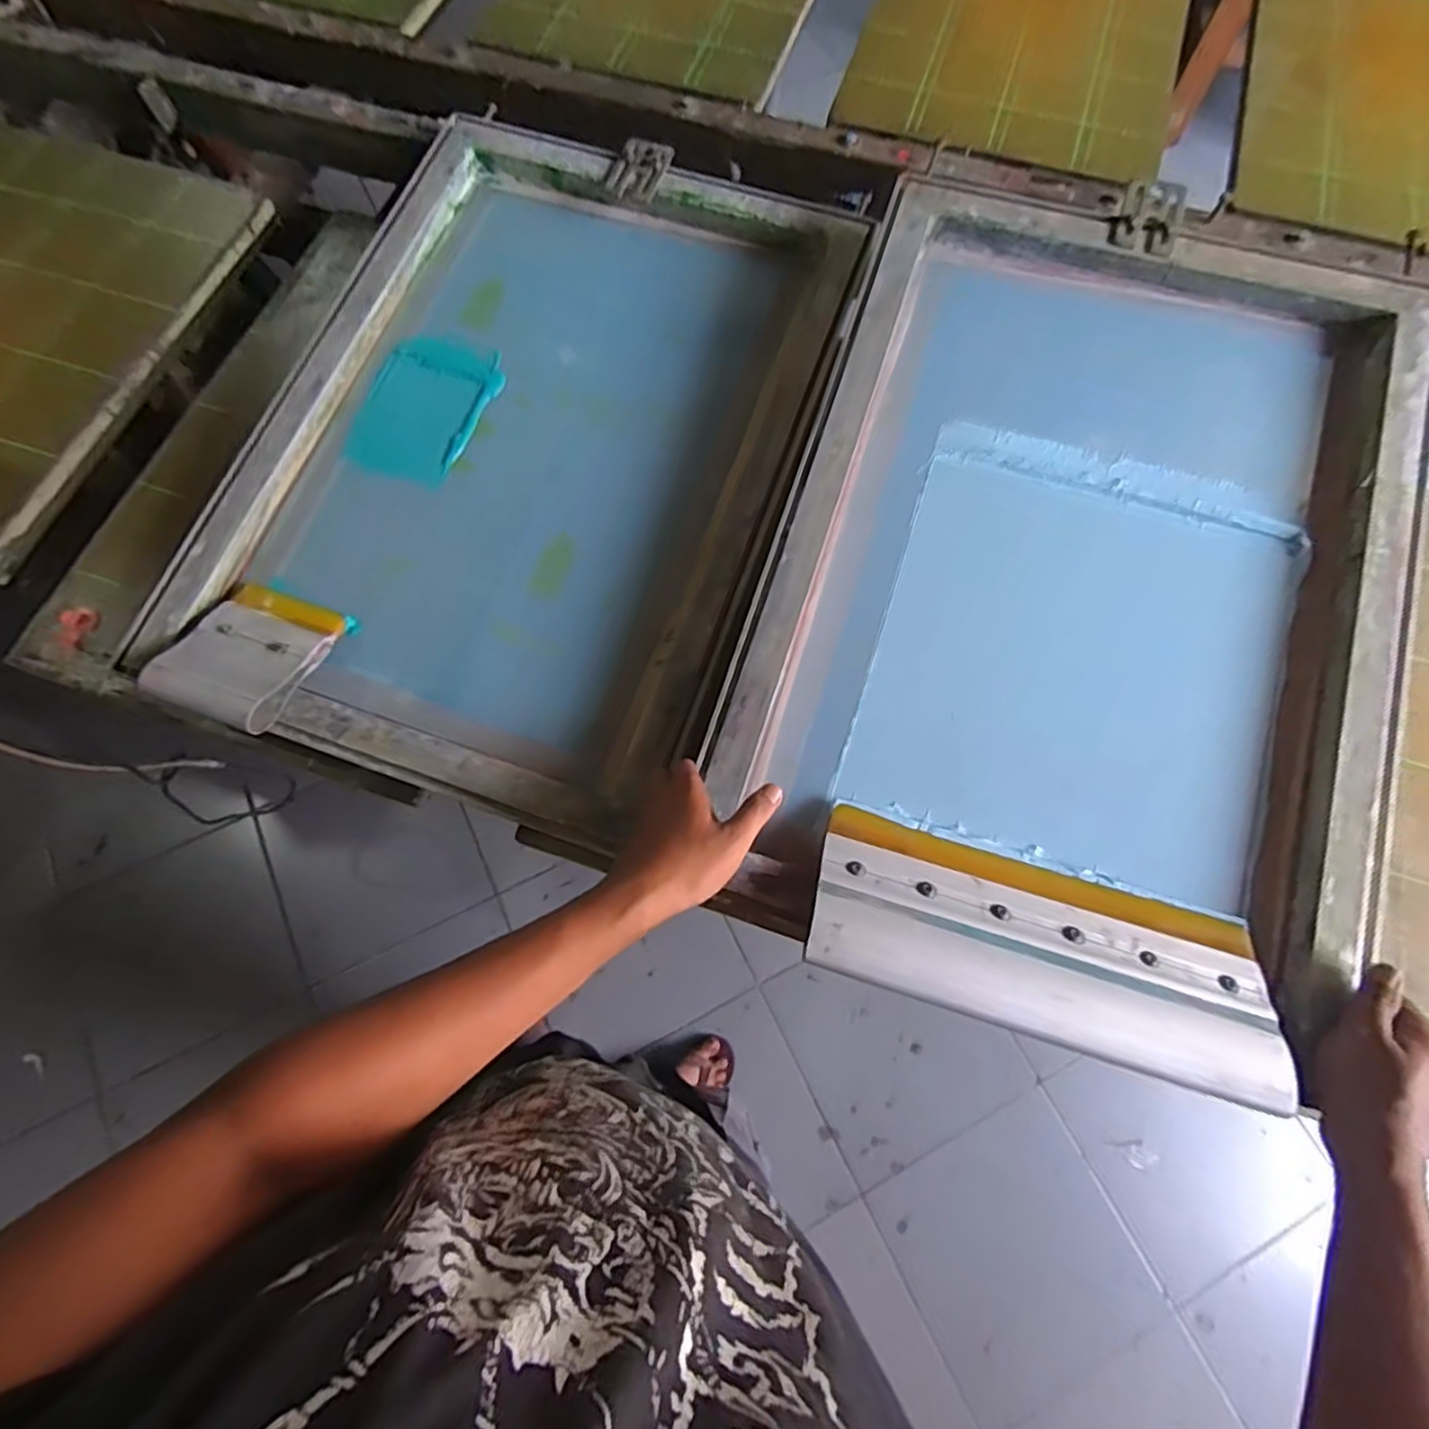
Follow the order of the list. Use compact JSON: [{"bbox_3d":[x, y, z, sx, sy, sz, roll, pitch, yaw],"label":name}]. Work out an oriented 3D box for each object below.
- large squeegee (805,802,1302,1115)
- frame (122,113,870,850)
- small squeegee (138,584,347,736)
[{"bbox_3d":[0.217,0.154,0.472,0.295,0.030,0.127,16,49,5],"label":"large squeegee"},{"bbox_3d":[-0.162,-0.246,0.645,0.506,0.054,0.677,18,78,4],"label":"frame"},{"bbox_3d":[-0.390,-0.051,0.582,0.107,0.021,0.123,21,58,0],"label":"small squeegee"}]

